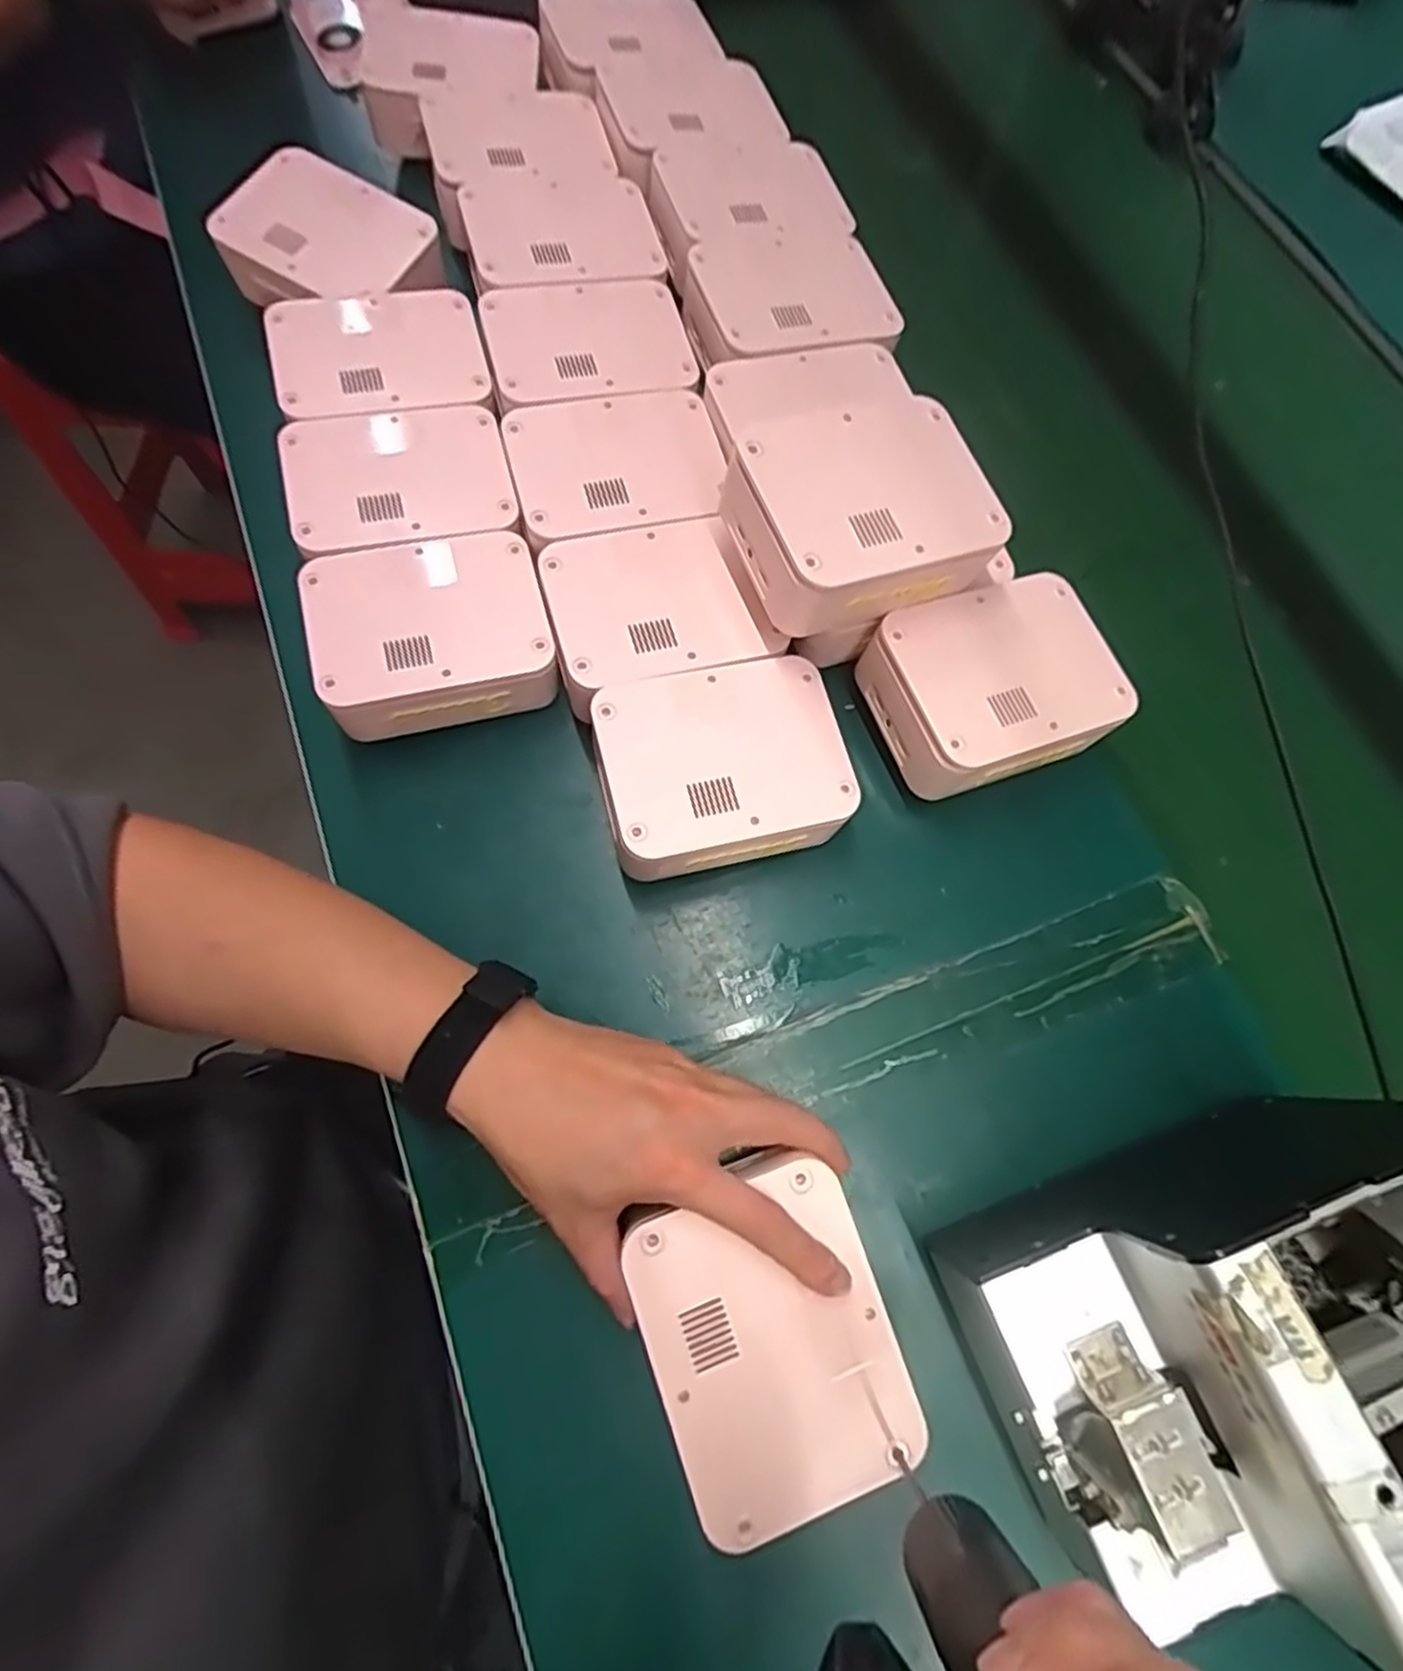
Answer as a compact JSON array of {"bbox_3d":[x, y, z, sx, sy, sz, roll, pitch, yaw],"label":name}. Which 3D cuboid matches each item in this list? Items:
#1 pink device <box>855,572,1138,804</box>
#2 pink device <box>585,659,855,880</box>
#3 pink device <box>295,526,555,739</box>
[{"bbox_3d":[0.164,-0.082,0.434,0.129,0.069,0.098,-19,73,-9],"label":"pink device"},{"bbox_3d":[0.010,-0.034,0.419,0.129,0.062,0.101,-14,72,-7],"label":"pink device"},{"bbox_3d":[-0.154,-0.117,0.445,0.123,0.057,0.098,-15,72,-7],"label":"pink device"}]

